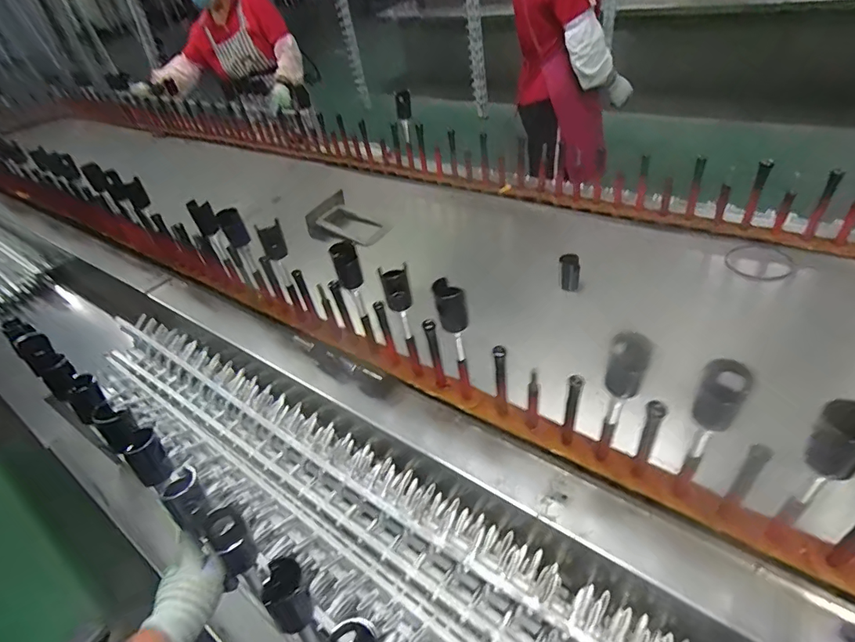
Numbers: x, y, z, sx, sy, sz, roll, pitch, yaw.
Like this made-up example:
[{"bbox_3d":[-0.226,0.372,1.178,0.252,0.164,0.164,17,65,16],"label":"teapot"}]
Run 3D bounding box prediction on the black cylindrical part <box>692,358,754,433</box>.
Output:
[{"bbox_3d":[0.294,0.075,0.466,0.040,0.071,0.030,27,50,33],"label":"black cylindrical part"}]

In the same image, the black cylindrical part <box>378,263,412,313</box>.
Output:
[{"bbox_3d":[-0.045,-0.047,0.681,0.039,0.060,0.032,-11,40,-5],"label":"black cylindrical part"}]

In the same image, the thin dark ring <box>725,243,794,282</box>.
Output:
[{"bbox_3d":[0.686,-0.121,0.958,0.118,0.071,0.013,23,21,25],"label":"thin dark ring"}]

